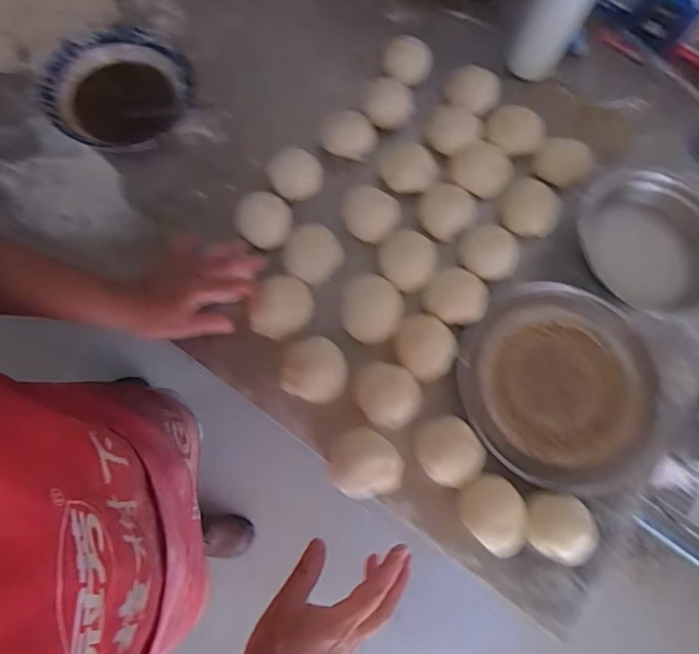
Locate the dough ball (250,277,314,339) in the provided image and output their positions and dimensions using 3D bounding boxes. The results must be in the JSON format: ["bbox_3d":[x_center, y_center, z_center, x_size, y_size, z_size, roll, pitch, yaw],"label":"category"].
[{"bbox_3d":[-0.075,-0.022,0.606,0.058,0.032,0.073,24,73,2],"label":"dough ball"}]

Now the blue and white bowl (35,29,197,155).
[{"bbox_3d":[-0.280,-0.286,0.646,0.165,0.048,0.157,2,73,-5],"label":"blue and white bowl"}]

